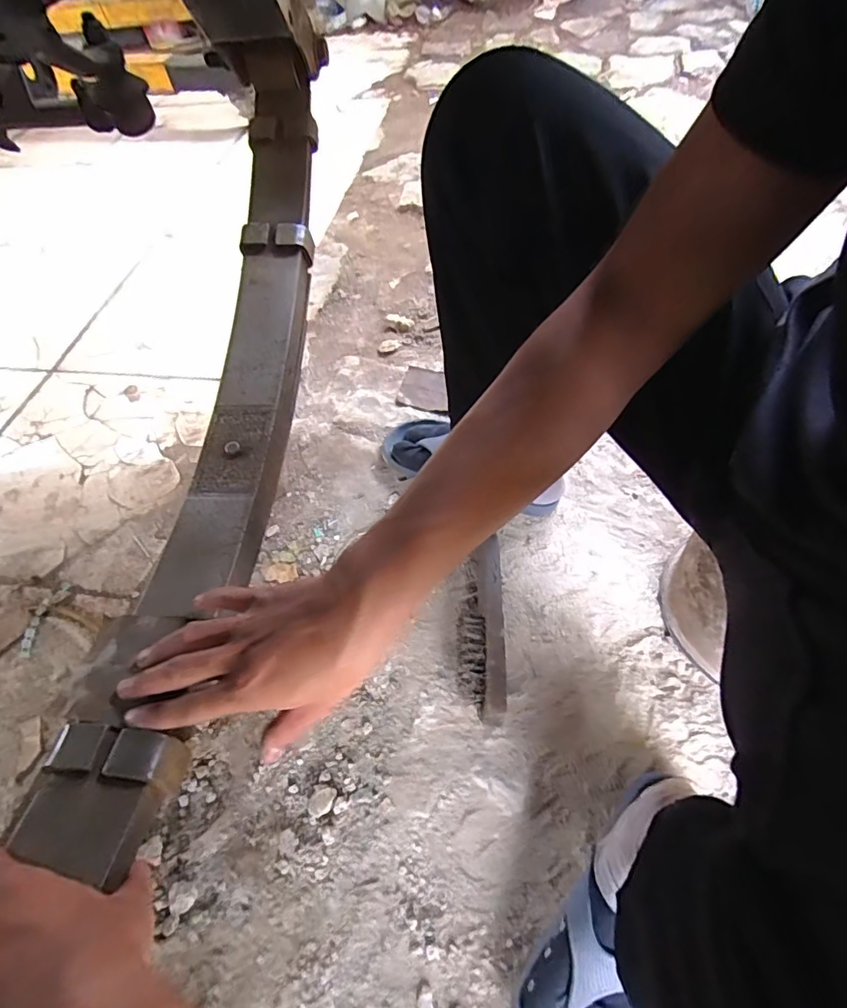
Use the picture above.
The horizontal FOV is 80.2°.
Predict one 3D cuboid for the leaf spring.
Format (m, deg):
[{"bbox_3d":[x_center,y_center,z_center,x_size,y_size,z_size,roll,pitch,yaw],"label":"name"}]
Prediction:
[{"bbox_3d":[-0.171,-0.114,0.427,0.077,0.147,0.695,2,65,6],"label":"leaf spring"}]

